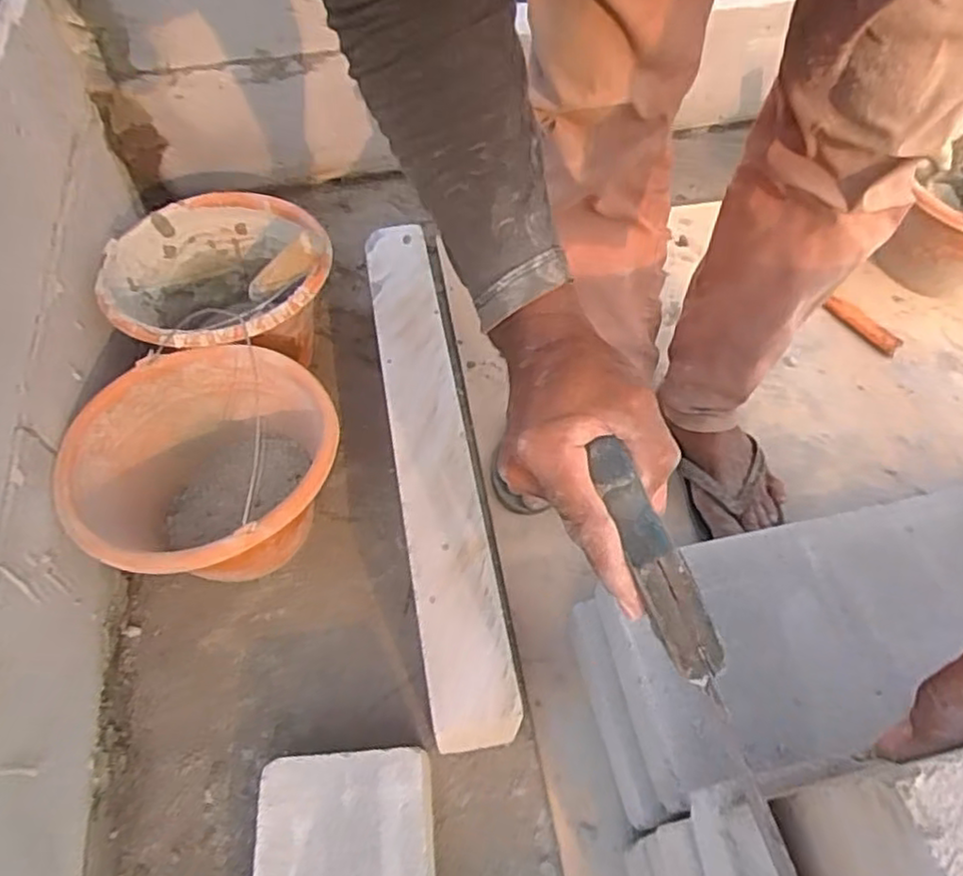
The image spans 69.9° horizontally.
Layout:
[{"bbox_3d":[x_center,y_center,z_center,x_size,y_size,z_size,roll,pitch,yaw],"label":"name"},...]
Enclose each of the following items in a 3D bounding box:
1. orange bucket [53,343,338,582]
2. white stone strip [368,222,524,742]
[{"bbox_3d":[-0.276,0.049,0.730,0.249,0.177,0.229,0,58,-1],"label":"orange bucket"},{"bbox_3d":[-0.054,-0.008,0.710,0.077,0.034,0.596,-9,59,-6],"label":"white stone strip"}]

